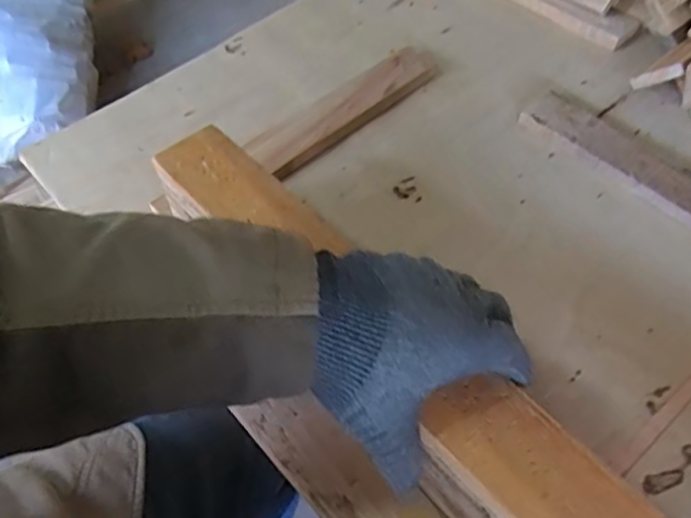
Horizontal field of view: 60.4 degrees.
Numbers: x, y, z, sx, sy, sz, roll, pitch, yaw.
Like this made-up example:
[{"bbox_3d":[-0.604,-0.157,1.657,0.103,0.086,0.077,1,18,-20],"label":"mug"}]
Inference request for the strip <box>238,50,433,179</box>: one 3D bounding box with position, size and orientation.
[{"bbox_3d":[0.004,-0.161,0.636,0.238,0.018,0.052,-36,63,-21],"label":"strip"}]

